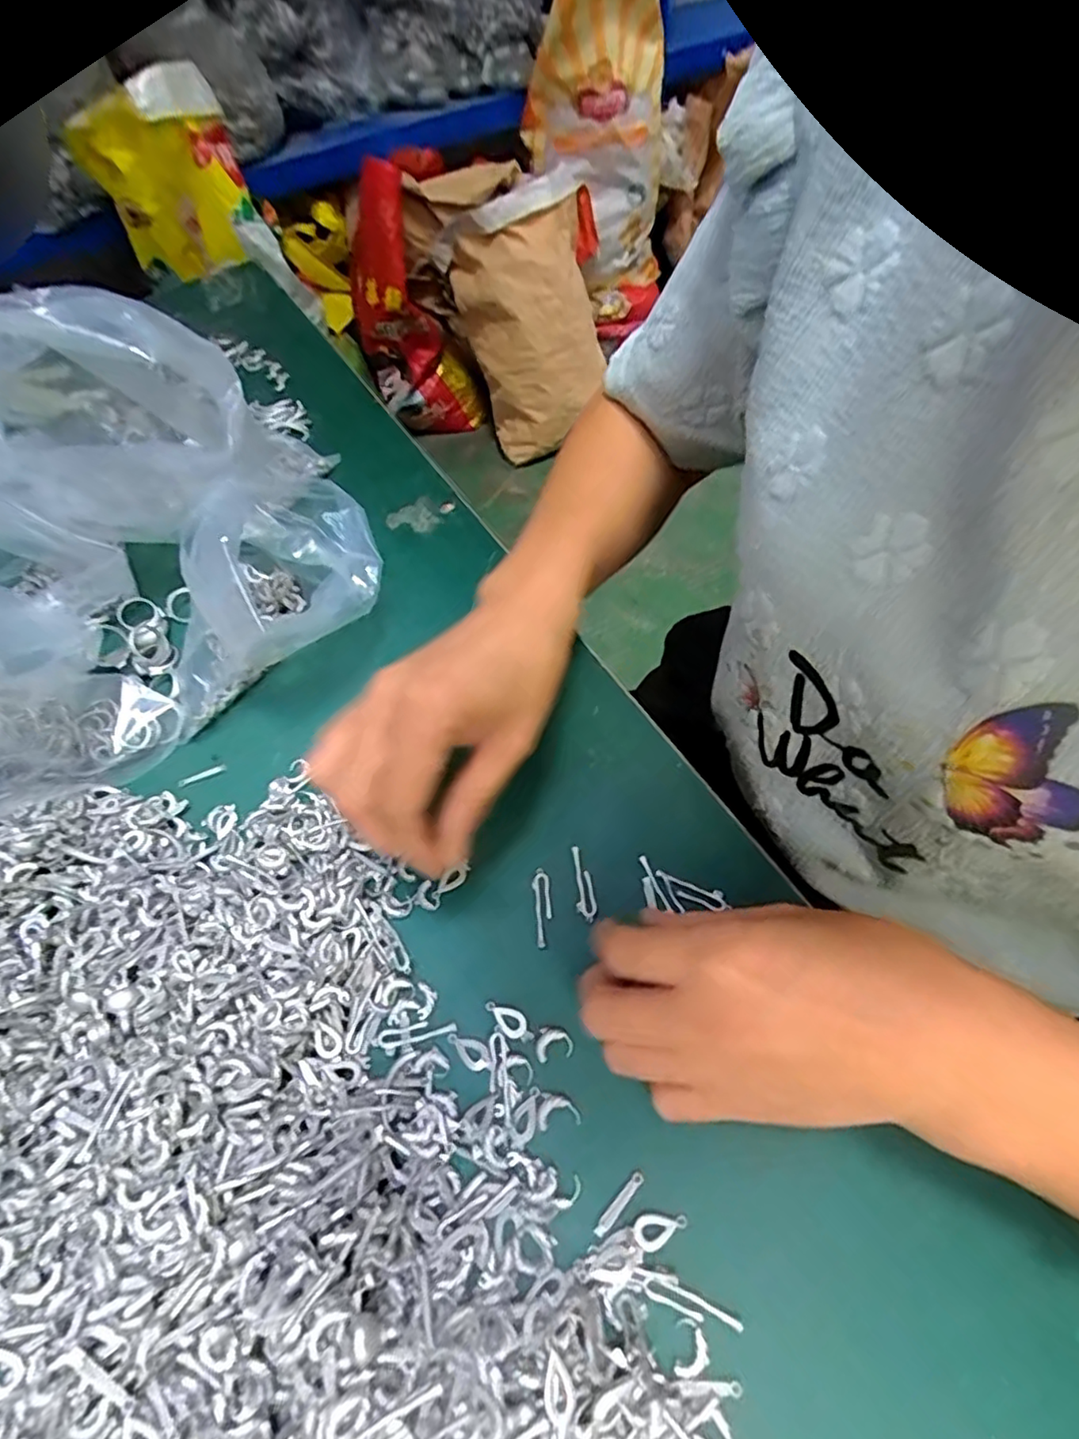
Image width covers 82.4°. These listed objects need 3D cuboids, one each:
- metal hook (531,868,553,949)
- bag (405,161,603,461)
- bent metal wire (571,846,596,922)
[{"bbox_3d":[0.001,0.082,0.272,0.008,0.004,0.034,-3,57,1],"label":"metal hook"},{"bbox_3d":[-0.025,-0.966,1.458,0.322,0.580,0.143,-23,27,2],"label":"bag"},{"bbox_3d":[0.020,0.073,0.277,0.008,0.004,0.033,-6,57,-1],"label":"bent metal wire"}]

